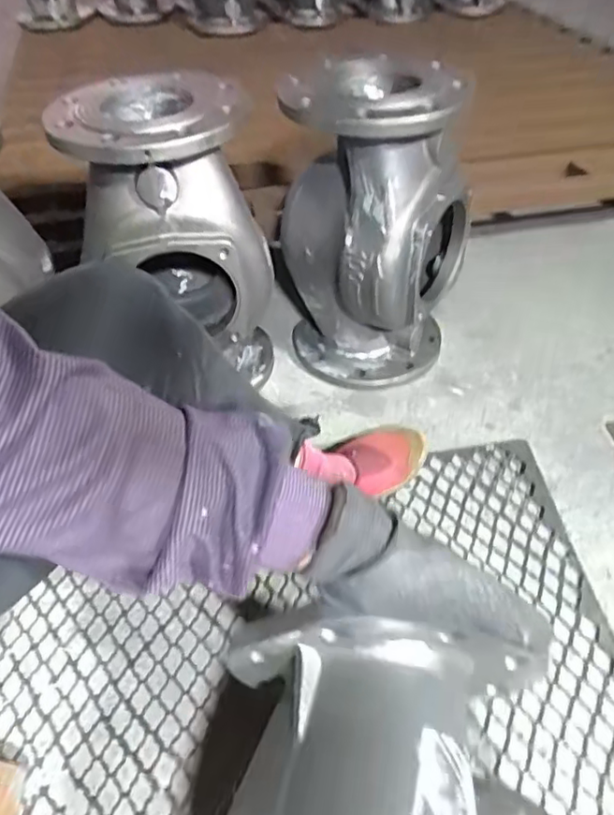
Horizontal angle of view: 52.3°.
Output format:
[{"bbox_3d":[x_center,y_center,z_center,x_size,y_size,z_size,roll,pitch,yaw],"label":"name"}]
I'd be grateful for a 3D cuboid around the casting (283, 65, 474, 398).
[{"bbox_3d":[0.084,-0.224,0.835,0.193,0.382,0.221,-34,53,-27],"label":"casting"}]

